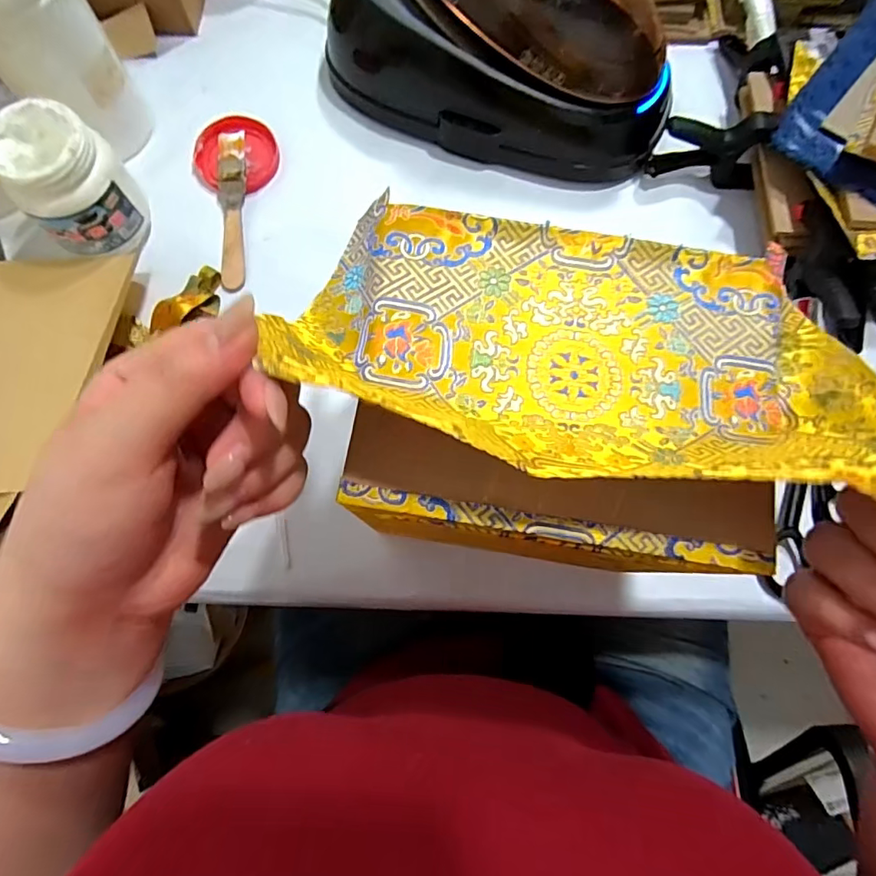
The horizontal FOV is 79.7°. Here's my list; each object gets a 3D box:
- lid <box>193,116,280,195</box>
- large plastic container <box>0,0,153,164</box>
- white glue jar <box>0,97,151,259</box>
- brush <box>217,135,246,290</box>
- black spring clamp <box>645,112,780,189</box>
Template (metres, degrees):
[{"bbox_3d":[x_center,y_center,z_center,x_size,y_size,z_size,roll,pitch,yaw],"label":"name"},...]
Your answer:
[{"bbox_3d":[-0.175,-0.249,0.455,0.068,0.013,0.069,0,76,-2],"label":"lid"},{"bbox_3d":[-0.289,-0.290,0.392,0.079,0.151,0.084,-34,79,-10],"label":"large plastic container"},{"bbox_3d":[-0.275,-0.192,0.396,0.073,0.091,0.080,0,76,-2],"label":"white glue jar"},{"bbox_3d":[-0.173,-0.193,0.440,0.021,0.016,0.136,-4,76,-3],"label":"brush"},{"bbox_3d":[0.231,-0.242,0.439,0.089,0.064,0.022,7,76,0],"label":"black spring clamp"}]

